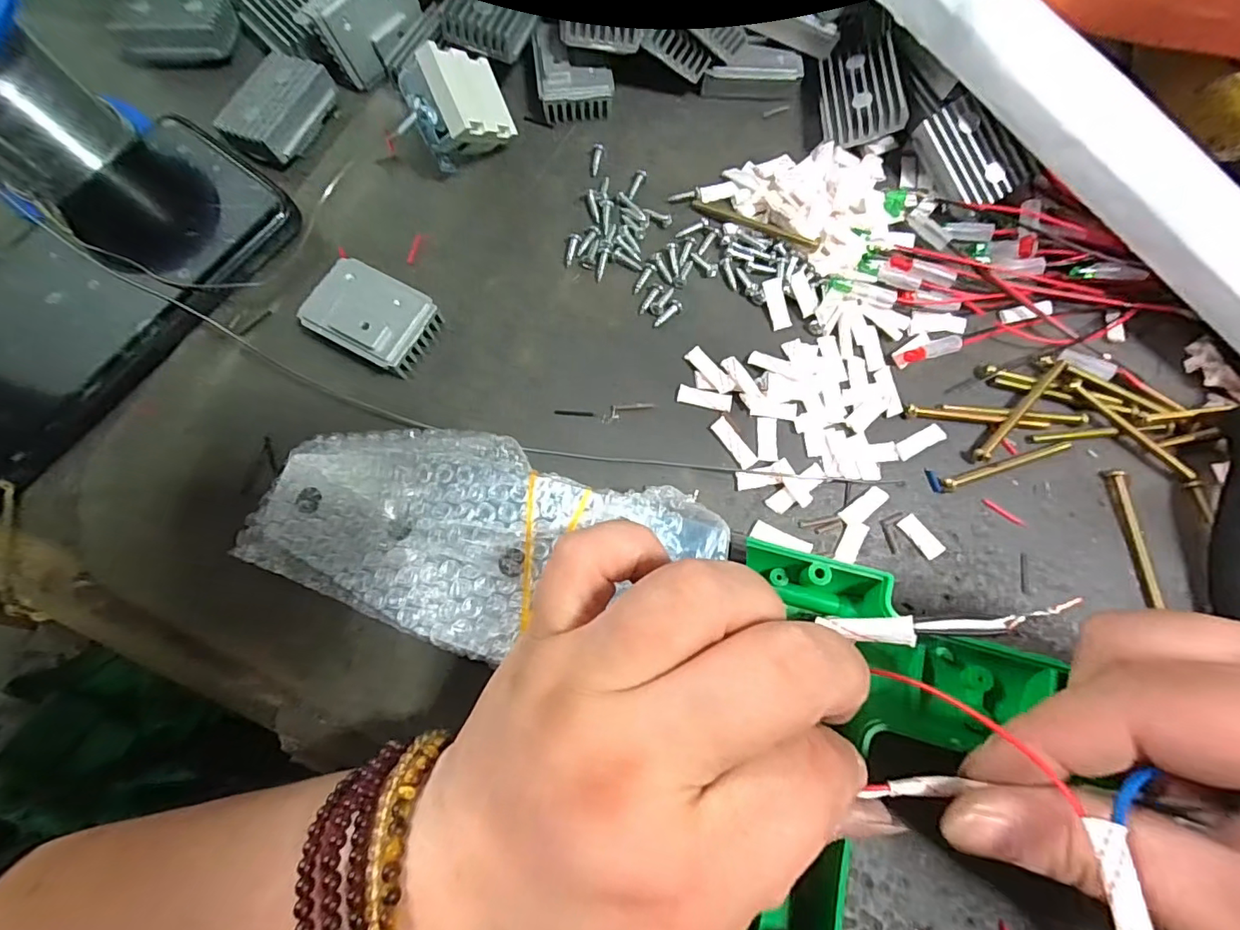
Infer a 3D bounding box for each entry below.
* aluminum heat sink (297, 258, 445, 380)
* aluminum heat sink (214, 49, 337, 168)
[{"bbox_3d":[-0.097,-0.058,0.210,0.045,0.017,0.033,28,78,6],"label":"aluminum heat sink"},{"bbox_3d":[-0.151,-0.159,0.236,0.035,0.014,0.048,28,78,6],"label":"aluminum heat sink"}]

